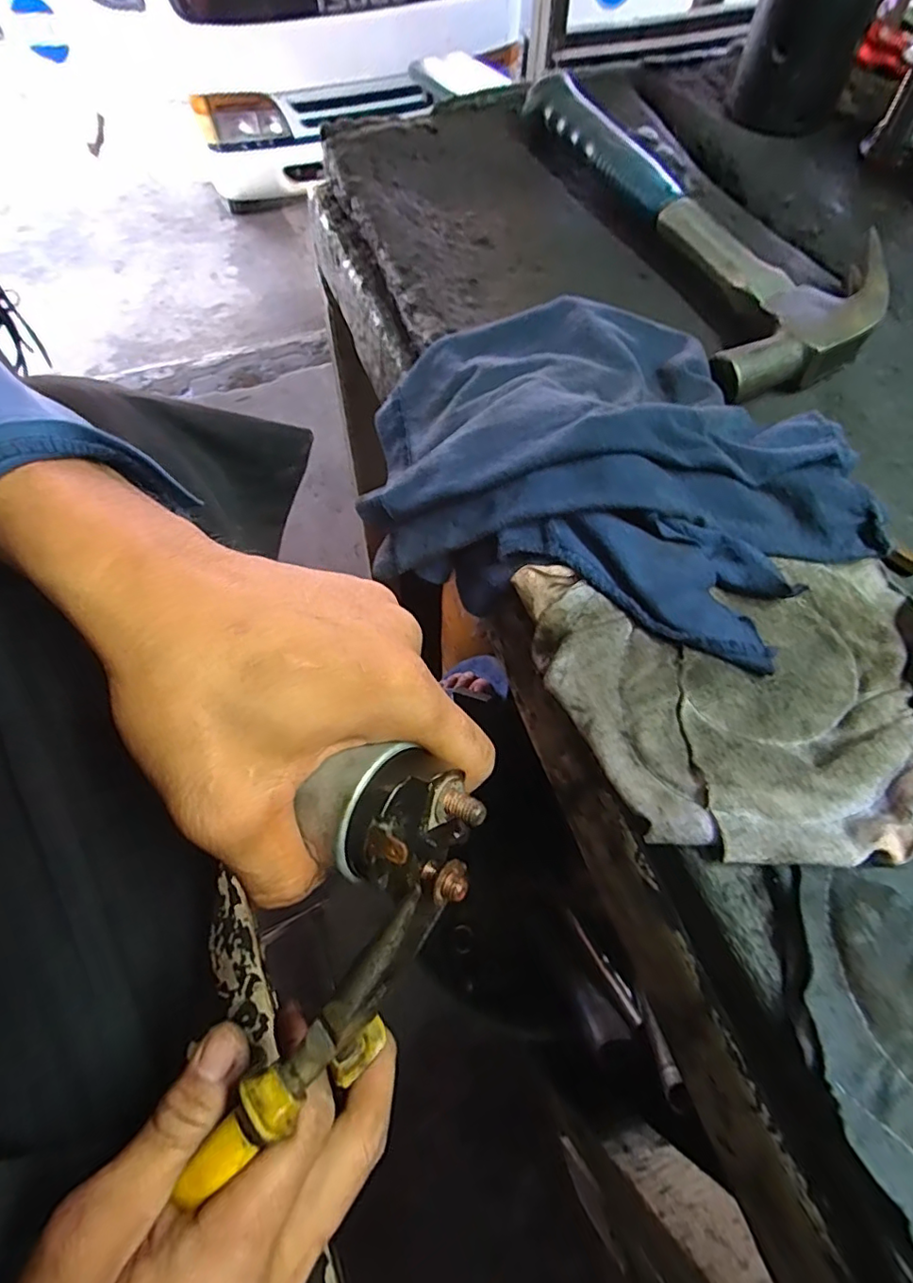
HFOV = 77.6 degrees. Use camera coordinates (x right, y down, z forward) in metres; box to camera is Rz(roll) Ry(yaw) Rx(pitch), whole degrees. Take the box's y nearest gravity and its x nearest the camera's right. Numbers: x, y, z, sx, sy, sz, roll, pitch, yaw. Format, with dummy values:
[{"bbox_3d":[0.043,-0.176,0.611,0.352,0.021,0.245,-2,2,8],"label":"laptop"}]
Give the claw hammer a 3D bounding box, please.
[{"bbox_3d":[0.151,-0.288,0.374,0.116,0.033,0.333,-14,64,-7],"label":"claw hammer"}]

